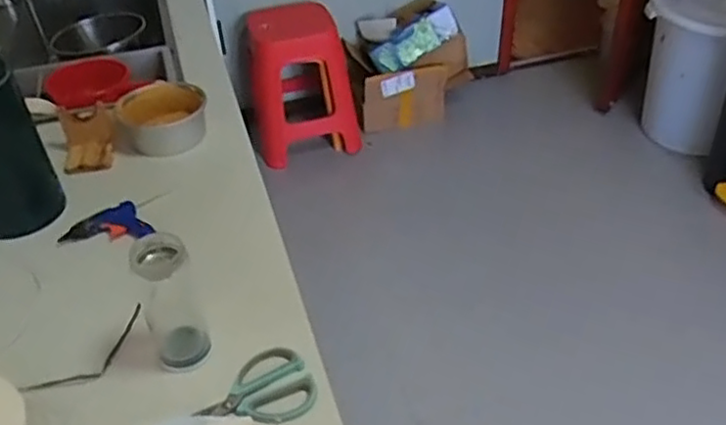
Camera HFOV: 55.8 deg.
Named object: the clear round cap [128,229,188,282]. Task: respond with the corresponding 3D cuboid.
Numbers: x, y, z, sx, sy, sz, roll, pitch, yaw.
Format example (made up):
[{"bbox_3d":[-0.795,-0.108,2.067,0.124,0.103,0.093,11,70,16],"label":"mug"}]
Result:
[{"bbox_3d":[-0.243,0.050,0.813,0.063,0.023,0.065,-2,40,1],"label":"clear round cap"}]

